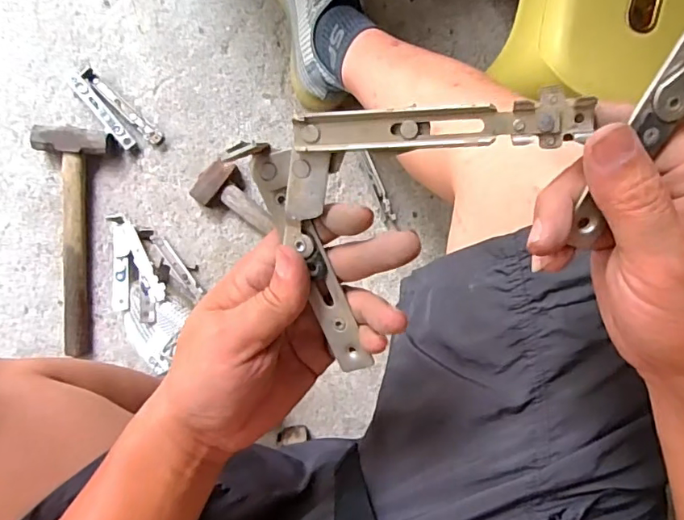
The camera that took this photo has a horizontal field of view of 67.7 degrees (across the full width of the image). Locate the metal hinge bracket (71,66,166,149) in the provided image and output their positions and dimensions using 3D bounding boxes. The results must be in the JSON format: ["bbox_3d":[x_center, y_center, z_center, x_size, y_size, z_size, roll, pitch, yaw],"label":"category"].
[{"bbox_3d":[-0.348,-0.226,0.781,0.051,0.027,0.149,-44,94,-3],"label":"metal hinge bracket"}]

